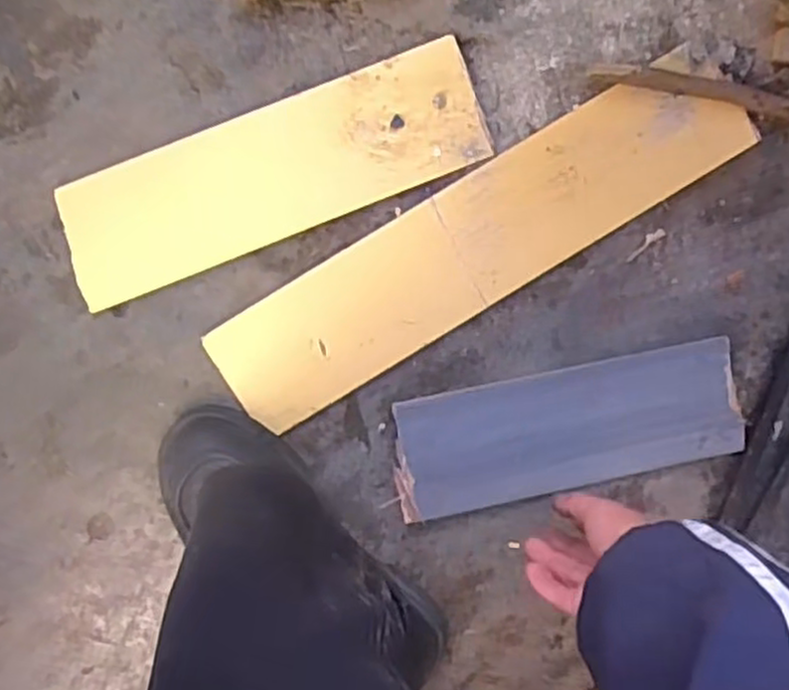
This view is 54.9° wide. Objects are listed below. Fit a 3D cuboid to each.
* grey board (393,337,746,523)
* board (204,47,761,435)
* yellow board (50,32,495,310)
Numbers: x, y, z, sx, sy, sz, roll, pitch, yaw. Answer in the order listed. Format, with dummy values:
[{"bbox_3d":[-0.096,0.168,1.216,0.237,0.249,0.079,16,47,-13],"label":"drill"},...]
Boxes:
[{"bbox_3d":[0.127,0.063,0.548,0.251,0.014,0.089,-11,93,-5],"label":"grey board"},{"bbox_3d":[0.061,-0.072,0.529,0.393,0.021,0.084,-31,94,-4],"label":"board"},{"bbox_3d":[-0.083,-0.115,0.518,0.291,0.017,0.082,-22,94,-4],"label":"yellow board"}]

